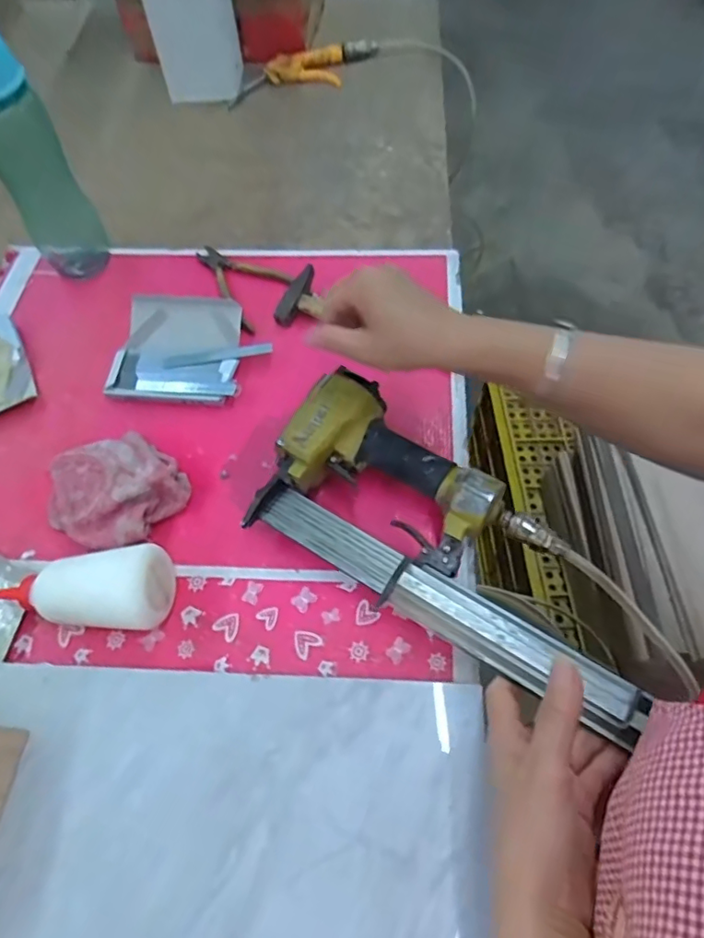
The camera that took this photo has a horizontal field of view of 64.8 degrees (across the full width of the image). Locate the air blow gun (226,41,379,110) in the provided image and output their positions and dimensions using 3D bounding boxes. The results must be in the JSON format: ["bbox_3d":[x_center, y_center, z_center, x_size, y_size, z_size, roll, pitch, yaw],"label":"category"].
[{"bbox_3d":[-0.075,-0.641,0.885,0.253,0.029,0.096,-15,59,-5],"label":"air blow gun"}]

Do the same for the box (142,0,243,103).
[{"bbox_3d":[-0.236,-0.670,0.844,0.116,0.144,0.115,-6,59,0],"label":"box"}]

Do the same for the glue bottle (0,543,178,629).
[{"bbox_3d":[-0.224,0.096,0.452,0.159,0.049,0.063,2,59,5],"label":"glue bottle"}]

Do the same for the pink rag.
[{"bbox_3d":[-0.215,0.019,0.504,0.107,0.034,0.106,30,65,20],"label":"pink rag"}]

